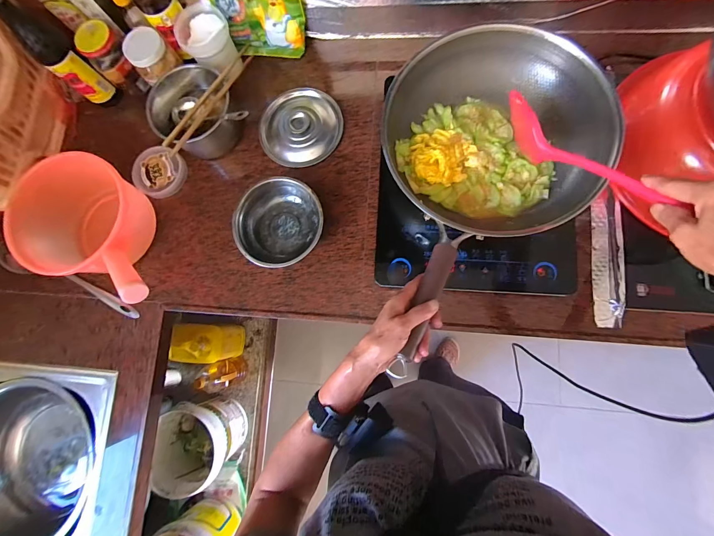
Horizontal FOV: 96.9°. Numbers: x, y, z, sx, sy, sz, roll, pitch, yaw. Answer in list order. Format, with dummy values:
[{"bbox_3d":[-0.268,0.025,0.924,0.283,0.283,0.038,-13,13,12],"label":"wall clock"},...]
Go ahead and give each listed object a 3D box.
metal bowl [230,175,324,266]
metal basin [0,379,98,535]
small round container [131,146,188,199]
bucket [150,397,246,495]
[{"bbox_3d":[-0.141,-0.082,0.583,0.156,0.050,0.152,-1,82,6],"label":"metal bowl"},{"bbox_3d":[-0.647,0.387,0.653,0.317,0.141,0.288,7,82,6],"label":"metal basin"},{"bbox_3d":[-0.401,-0.195,0.640,0.104,0.027,0.097,-1,82,6],"label":"small round container"},{"bbox_3d":[-0.548,0.606,1.114,0.221,0.255,0.277,-5,81,5],"label":"bucket"}]

